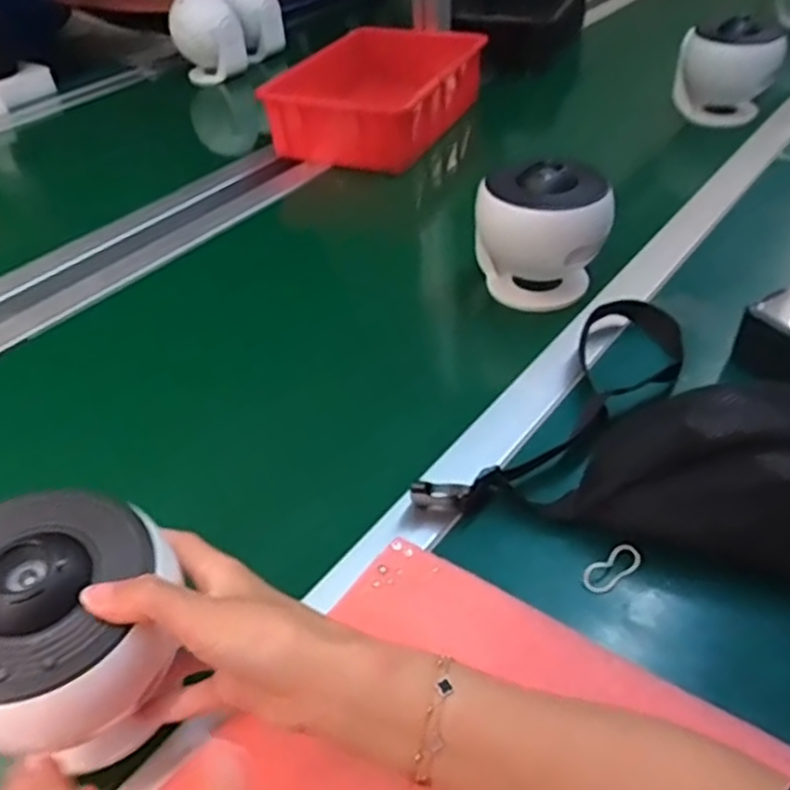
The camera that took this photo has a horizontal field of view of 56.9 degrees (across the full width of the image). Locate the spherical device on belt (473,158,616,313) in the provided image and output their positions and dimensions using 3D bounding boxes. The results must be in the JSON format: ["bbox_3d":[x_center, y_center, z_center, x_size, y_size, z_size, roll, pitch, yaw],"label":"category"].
[{"bbox_3d":[0.131,-0.143,0.666,0.092,0.116,0.106,-22,35,-23],"label":"spherical device on belt"}]

